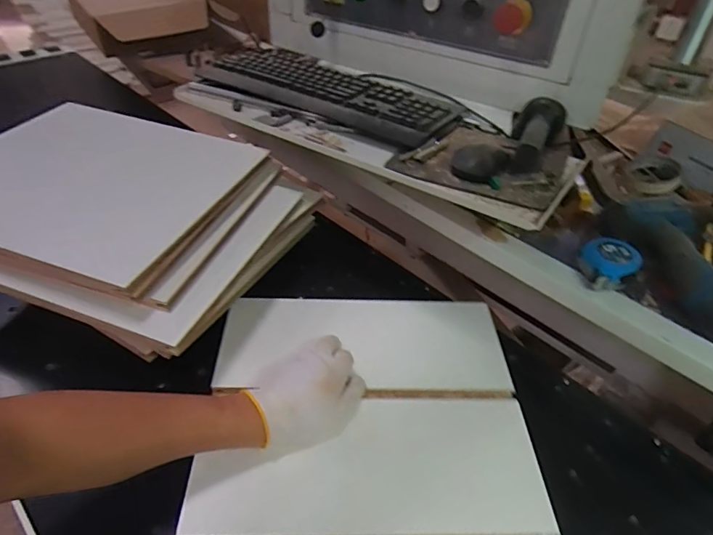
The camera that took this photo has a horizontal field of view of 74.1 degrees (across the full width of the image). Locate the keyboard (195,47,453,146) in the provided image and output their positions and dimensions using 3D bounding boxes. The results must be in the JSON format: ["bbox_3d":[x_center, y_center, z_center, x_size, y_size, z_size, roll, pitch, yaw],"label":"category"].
[{"bbox_3d":[-0.056,-0.305,0.802,0.476,0.040,0.164,29,48,25],"label":"keyboard"}]

